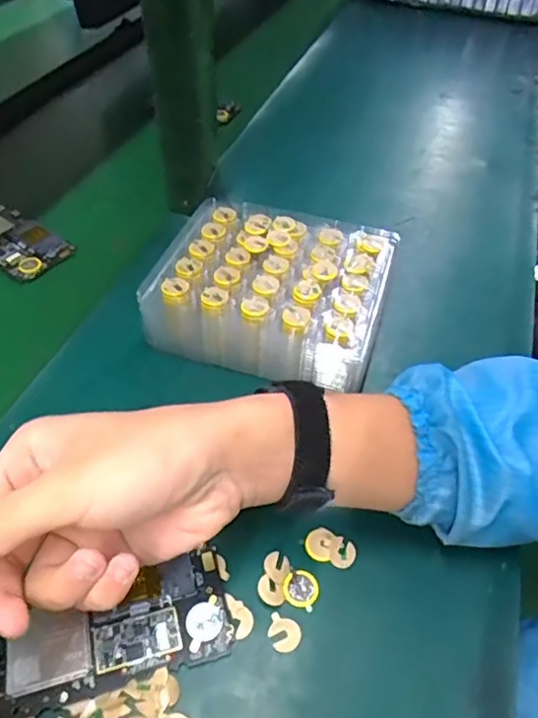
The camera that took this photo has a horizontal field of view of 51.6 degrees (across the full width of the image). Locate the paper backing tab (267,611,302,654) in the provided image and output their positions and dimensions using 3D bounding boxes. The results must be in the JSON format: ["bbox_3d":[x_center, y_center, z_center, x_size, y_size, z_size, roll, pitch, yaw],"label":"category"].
[{"bbox_3d":[0.008,0.151,0.307,0.018,0.004,0.018,0,47,0],"label":"paper backing tab"}]

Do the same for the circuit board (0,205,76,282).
[{"bbox_3d":[-0.252,-0.116,0.545,0.120,0.013,0.062,28,53,23],"label":"circuit board"}]

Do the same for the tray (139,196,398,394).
[{"bbox_3d":[0.003,-0.053,0.450,0.176,0.065,0.152,14,49,12],"label":"tray"}]

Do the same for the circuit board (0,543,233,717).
[{"bbox_3d":[-0.083,0.149,0.298,0.123,0.011,0.056,-17,50,-15],"label":"circuit board"}]

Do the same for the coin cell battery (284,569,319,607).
[{"bbox_3d":[0.019,0.133,0.323,0.019,0.005,0.020,19,50,17],"label":"coin cell battery"}]

